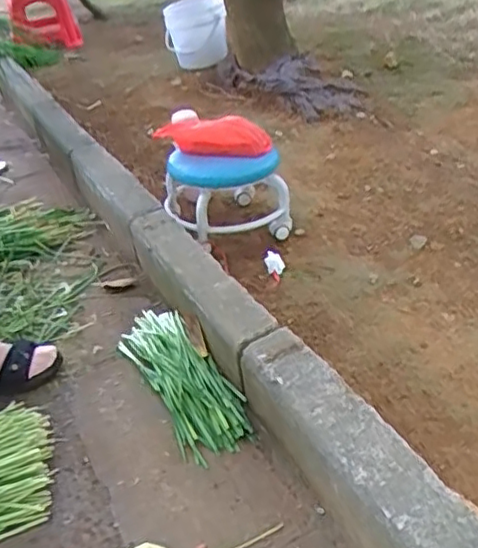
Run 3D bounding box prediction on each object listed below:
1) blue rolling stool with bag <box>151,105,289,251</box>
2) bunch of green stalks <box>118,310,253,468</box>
[{"bbox_3d":[-0.044,-0.219,1.401,0.255,0.259,0.261,-14,35,-8],"label":"blue rolling stool with bag"},{"bbox_3d":[-0.099,0.170,1.087,0.123,0.035,0.358,-22,37,-19],"label":"bunch of green stalks"}]

